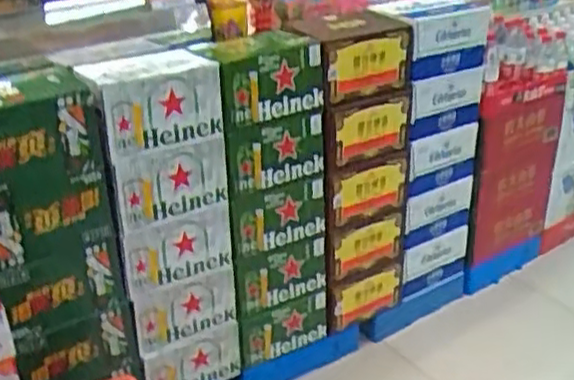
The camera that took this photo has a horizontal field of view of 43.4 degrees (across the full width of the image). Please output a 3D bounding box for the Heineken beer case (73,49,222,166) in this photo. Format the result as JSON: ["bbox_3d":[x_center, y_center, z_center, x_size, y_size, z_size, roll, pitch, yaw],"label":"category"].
[{"bbox_3d":[-0.321,-0.224,1.703,0.298,0.190,0.288,-13,29,-21],"label":"Heineken beer case"}]

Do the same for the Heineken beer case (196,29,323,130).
[{"bbox_3d":[-0.070,-0.290,1.833,0.283,0.156,0.241,-13,29,-21],"label":"Heineken beer case"}]

